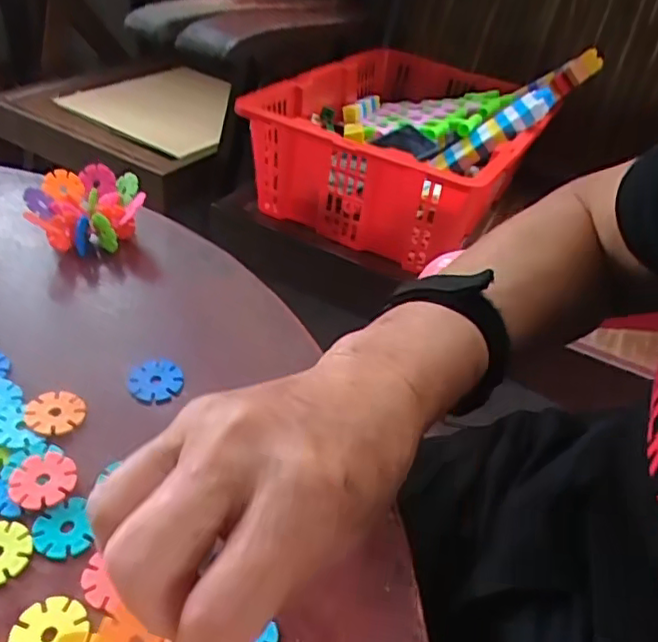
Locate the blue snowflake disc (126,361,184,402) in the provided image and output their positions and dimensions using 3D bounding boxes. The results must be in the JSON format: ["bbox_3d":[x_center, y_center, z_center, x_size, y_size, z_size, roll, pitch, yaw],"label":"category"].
[{"bbox_3d":[-0.105,0.035,0.375,0.031,0.006,0.029,3,43,-3],"label":"blue snowflake disc"}]

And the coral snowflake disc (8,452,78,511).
[{"bbox_3d":[-0.147,0.081,0.317,0.032,0.004,0.030,4,45,-3],"label":"coral snowflake disc"}]

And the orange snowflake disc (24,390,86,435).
[{"bbox_3d":[-0.155,0.051,0.352,0.031,0.004,0.029,3,43,-3],"label":"orange snowflake disc"}]

